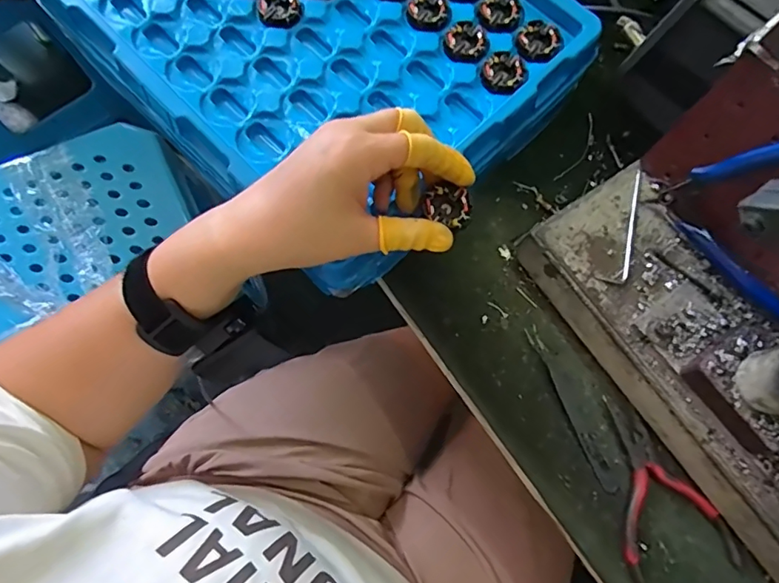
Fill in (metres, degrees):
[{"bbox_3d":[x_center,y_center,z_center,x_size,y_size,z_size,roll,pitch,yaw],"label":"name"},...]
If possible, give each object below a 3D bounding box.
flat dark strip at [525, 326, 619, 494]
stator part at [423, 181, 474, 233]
[{"bbox_3d":[0.127,0.080,0.362,0.014,0.006,0.117,-20,74,-9],"label":"flat dark strip"},{"bbox_3d":[0.036,-0.051,0.312,0.030,0.008,0.025,30,73,7],"label":"stator part"}]

